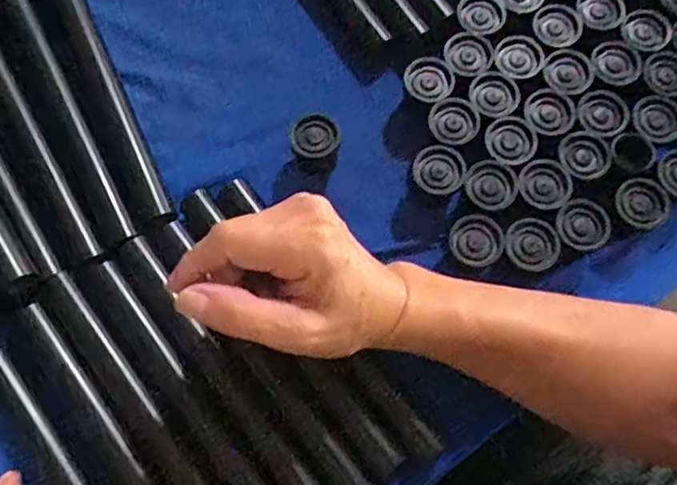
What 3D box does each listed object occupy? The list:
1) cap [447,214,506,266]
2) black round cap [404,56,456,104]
[{"bbox_3d":[0.089,-0.001,0.387,0.031,0.010,0.035,-29,76,-9],"label":"cap"},{"bbox_3d":[0.065,-0.115,0.427,0.031,0.011,0.035,-39,78,-11],"label":"black round cap"}]

